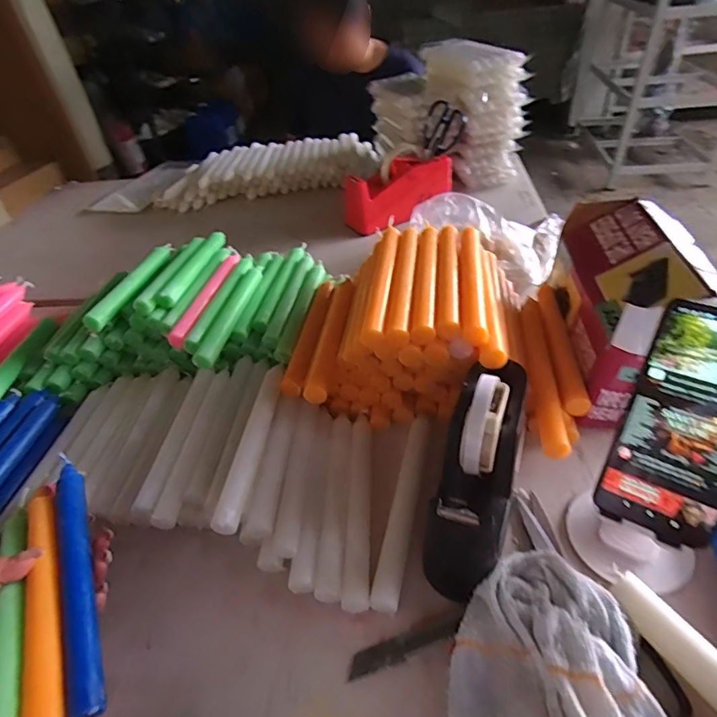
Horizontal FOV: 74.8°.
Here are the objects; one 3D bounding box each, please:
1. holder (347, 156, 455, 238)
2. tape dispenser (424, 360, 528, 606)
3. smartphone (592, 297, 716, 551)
[{"bbox_3d":[0.071,-0.317,0.891,0.199,0.089,0.106,-34,47,-27],"label":"holder"},{"bbox_3d":[0.098,0.088,0.387,0.061,0.124,0.178,11,44,20],"label":"tape dispenser"},{"bbox_3d":[0.221,0.047,0.314,0.071,0.161,0.006,21,22,29],"label":"smartphone"}]

